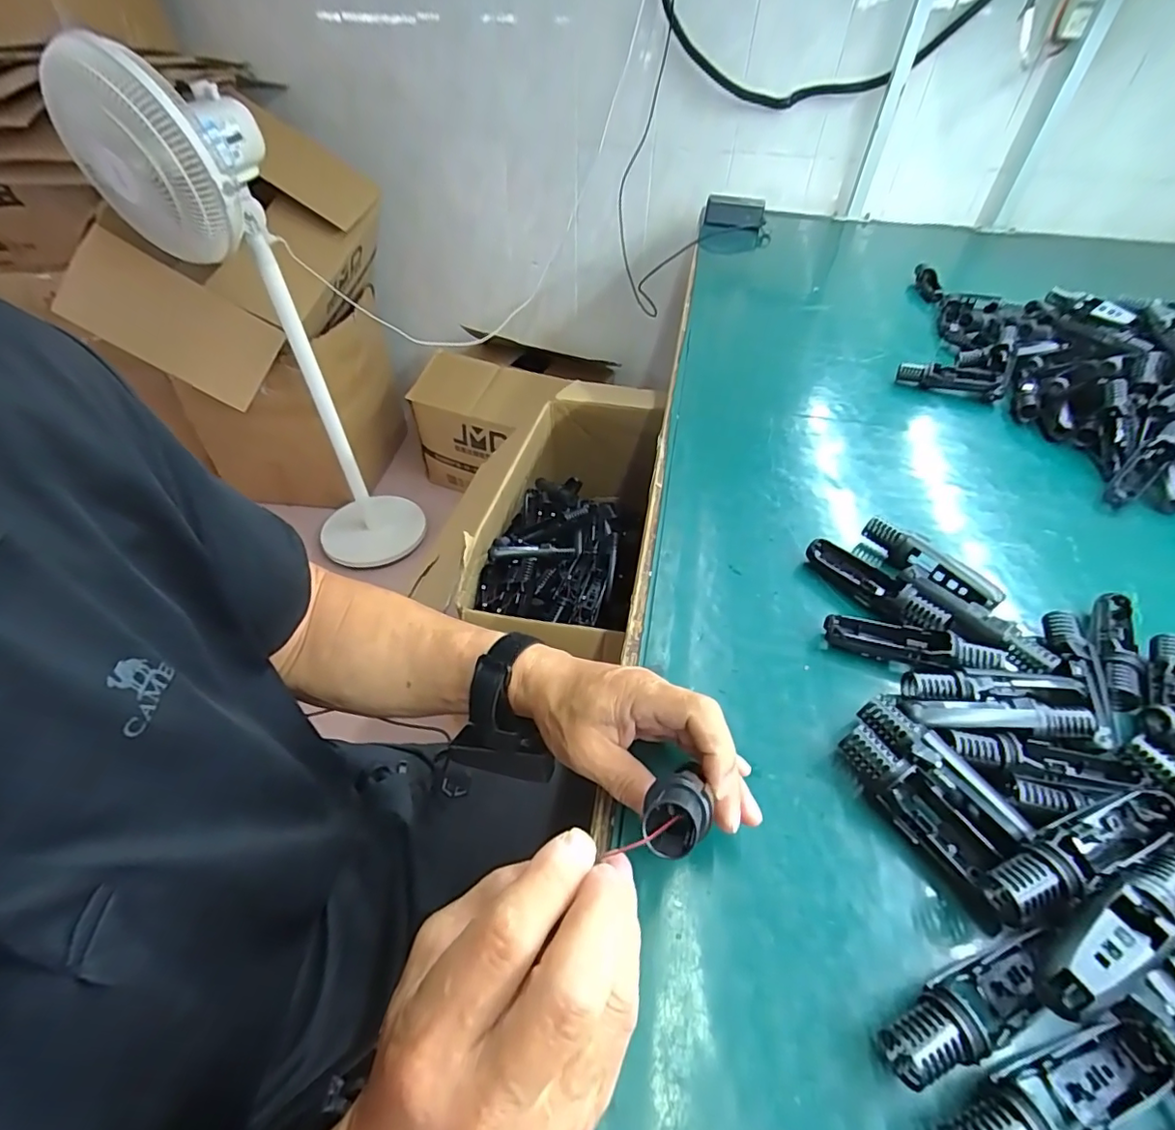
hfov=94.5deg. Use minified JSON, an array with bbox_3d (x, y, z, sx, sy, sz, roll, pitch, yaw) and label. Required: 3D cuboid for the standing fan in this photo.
[{"bbox_3d":[-0.661,-0.435,1.208,0.263,1.020,0.305,26,50,22],"label":"standing fan"}]

